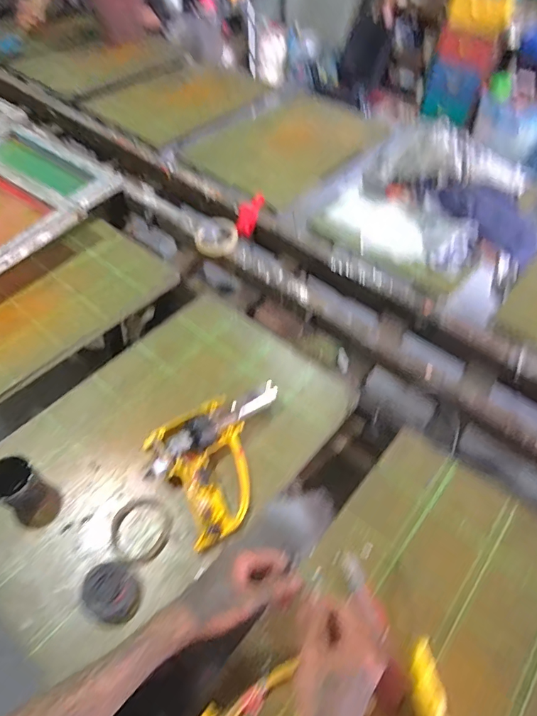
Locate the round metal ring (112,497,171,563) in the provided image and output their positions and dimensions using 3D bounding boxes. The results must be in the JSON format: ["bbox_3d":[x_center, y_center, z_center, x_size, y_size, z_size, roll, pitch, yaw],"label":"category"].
[{"bbox_3d":[-0.188,0.252,0.628,0.086,0.008,0.083,1,52,-2],"label":"round metal ring"}]

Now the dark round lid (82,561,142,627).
[{"bbox_3d":[-0.206,0.311,0.561,0.073,0.027,0.058,32,57,21],"label":"dark round lid"}]

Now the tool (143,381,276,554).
[{"bbox_3d":[-0.062,0.146,0.676,0.236,0.049,0.183,-34,60,-25],"label":"tool"}]

